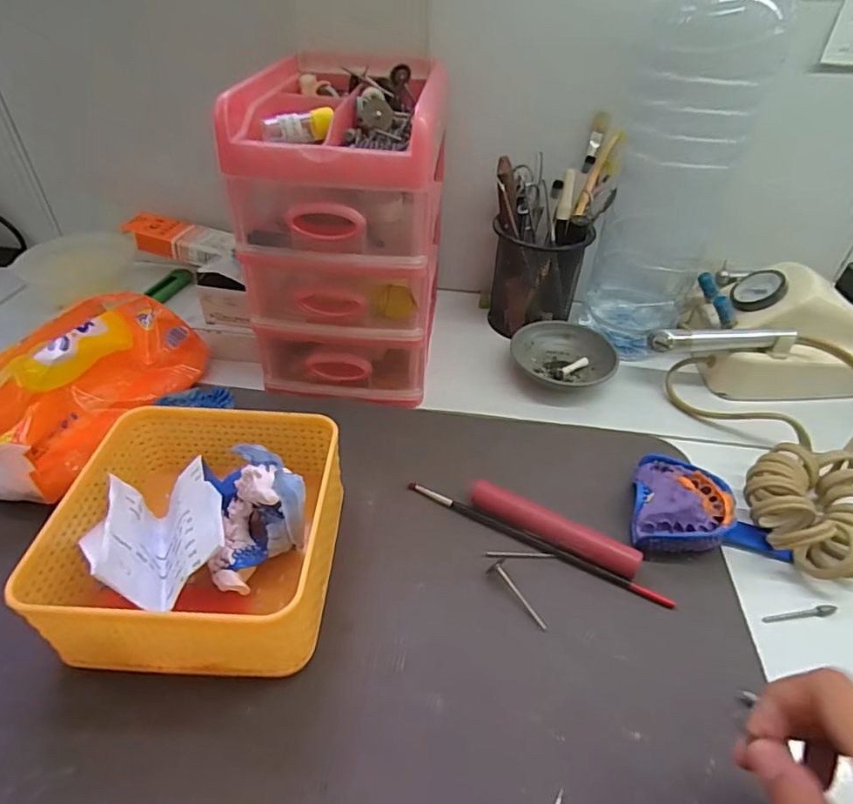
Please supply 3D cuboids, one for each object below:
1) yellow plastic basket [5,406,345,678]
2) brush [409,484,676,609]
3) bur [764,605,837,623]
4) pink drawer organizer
[{"bbox_3d":[-0.119,0.070,0.292,0.130,0.066,0.137,2,42,-1],"label":"yellow plastic basket"},{"bbox_3d":[0.065,0.086,0.332,0.169,0.004,0.007,22,45,20],"label":"brush"},{"bbox_3d":[0.214,0.122,0.304,0.045,0.004,0.005,-4,42,-8],"label":"bur"},{"bbox_3d":[-0.058,-0.130,0.420,0.128,0.205,0.159,5,42,2],"label":"pink drawer organizer"}]

